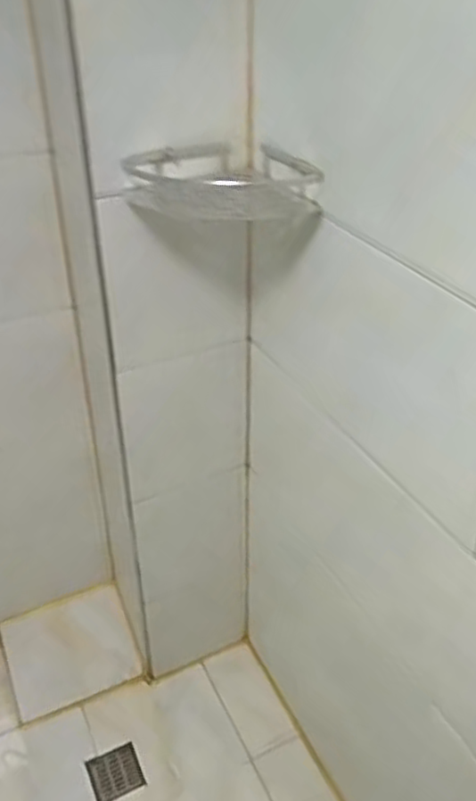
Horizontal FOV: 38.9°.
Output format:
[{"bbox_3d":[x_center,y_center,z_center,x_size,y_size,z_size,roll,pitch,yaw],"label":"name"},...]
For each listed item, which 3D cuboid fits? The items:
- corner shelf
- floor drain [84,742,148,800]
[{"bbox_3d":[-0.029,-0.293,0.940,0.217,0.082,0.204,-15,37,-20],"label":"corner shelf"},{"bbox_3d":[-0.262,0.801,1.446,0.107,0.007,0.097,-13,50,-26],"label":"floor drain"}]

